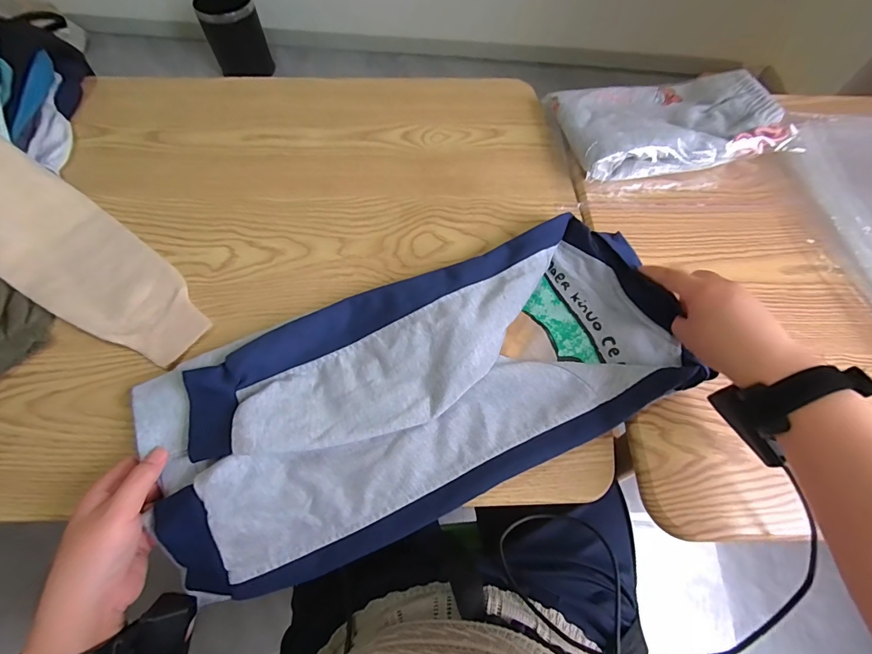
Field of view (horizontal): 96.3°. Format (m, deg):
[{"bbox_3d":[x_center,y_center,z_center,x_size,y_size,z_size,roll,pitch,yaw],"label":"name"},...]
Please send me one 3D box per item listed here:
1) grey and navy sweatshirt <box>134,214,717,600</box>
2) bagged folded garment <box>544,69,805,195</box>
[{"bbox_3d":[0.000,0.054,0.374,0.490,0.047,0.221,-22,67,-11],"label":"grey and navy sweatshirt"},{"bbox_3d":[0.301,-0.271,0.517,0.267,0.055,0.162,-6,65,-4],"label":"bagged folded garment"}]

